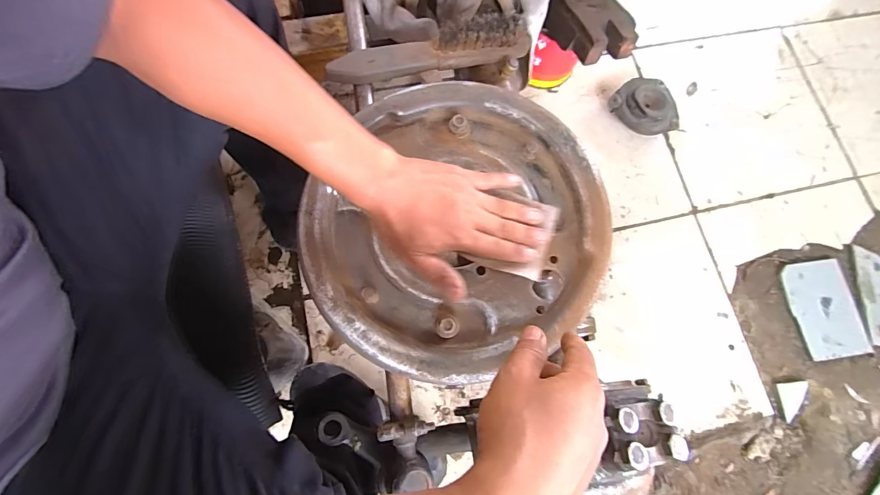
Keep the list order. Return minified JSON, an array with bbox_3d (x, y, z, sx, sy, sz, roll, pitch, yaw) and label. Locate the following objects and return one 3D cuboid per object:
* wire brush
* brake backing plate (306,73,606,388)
[{"bbox_3d":[-0.009,-0.222,0.446,0.230,0.051,0.032,-15,78,-8],"label":"wire brush"},{"bbox_3d":[0.012,-0.025,0.387,0.286,0.028,0.289,0,77,0],"label":"brake backing plate"}]

